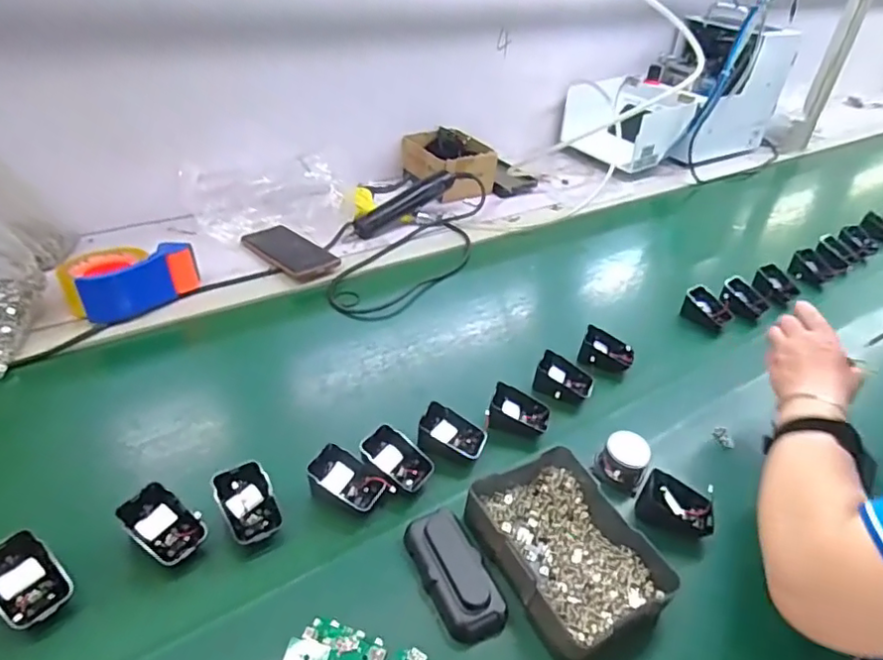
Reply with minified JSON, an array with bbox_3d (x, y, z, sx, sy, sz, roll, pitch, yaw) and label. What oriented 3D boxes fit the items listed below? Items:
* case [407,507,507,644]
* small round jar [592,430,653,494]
[{"bbox_3d":[0.011,0.200,0.490,0.050,0.023,0.105,-13,41,-24],"label":"case"},{"bbox_3d":[0.184,0.132,0.597,0.047,0.043,0.039,20,39,18],"label":"small round jar"}]

